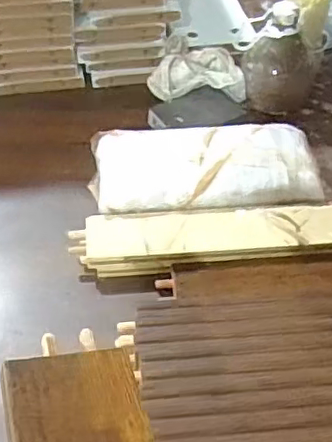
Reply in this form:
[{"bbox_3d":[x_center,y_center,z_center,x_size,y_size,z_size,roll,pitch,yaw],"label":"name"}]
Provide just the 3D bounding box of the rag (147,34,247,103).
[{"bbox_3d":[0.042,-0.183,0.735,0.120,0.044,0.094,14,50,10],"label":"rag"}]

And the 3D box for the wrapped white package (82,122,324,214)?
[{"bbox_3d":[0.040,-0.052,0.631,0.233,0.062,0.104,-3,49,-5],"label":"wrapped white package"}]

